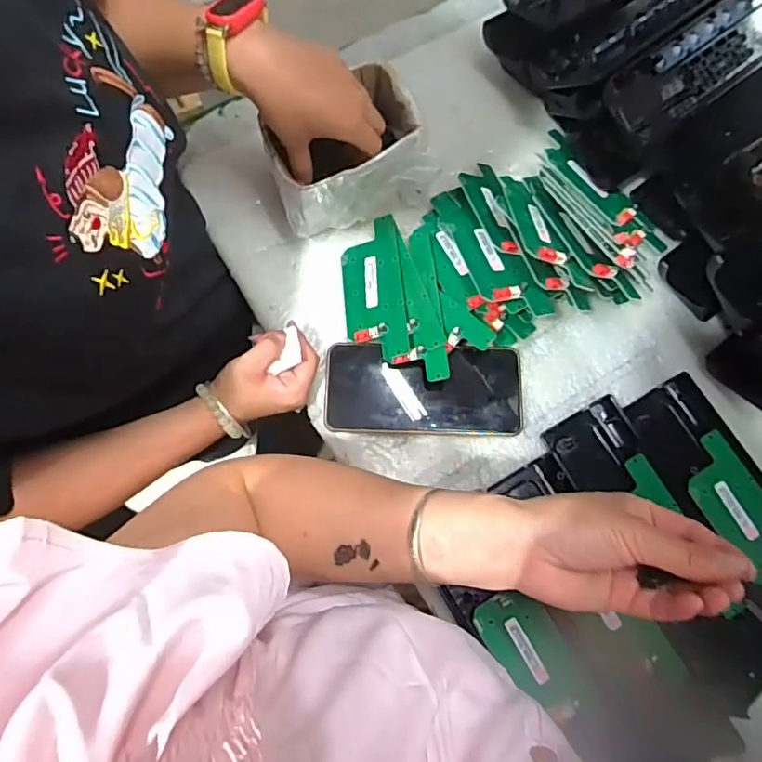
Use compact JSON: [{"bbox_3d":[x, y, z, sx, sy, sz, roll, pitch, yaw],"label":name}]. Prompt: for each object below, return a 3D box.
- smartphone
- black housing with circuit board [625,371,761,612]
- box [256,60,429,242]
[{"bbox_3d":[0.037,0.007,0.465,0.165,0.014,0.074,1,84,1],"label":"smartphone"},{"bbox_3d":[0.299,0.111,0.445,0.061,0.018,0.243,-30,79,-8],"label":"black housing with circuit board"},{"bbox_3d":[-0.030,-0.196,0.486,0.138,0.078,0.104,-22,77,-6],"label":"box"}]

